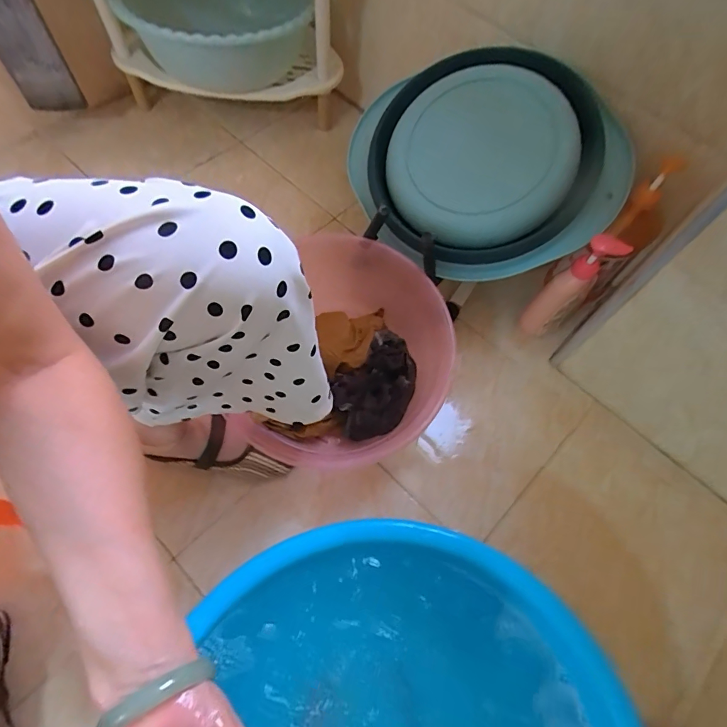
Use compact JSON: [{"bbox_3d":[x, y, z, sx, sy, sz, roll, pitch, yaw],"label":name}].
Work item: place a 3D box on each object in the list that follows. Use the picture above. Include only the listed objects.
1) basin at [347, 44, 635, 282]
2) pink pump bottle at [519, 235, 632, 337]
[{"bbox_3d":[0.164,-0.305,0.663,0.359,0.085,0.392,-38,77,10],"label":"basin"},{"bbox_3d":[0.328,-0.116,0.698,0.070,0.218,0.042,-20,67,-12],"label":"pink pump bottle"}]

